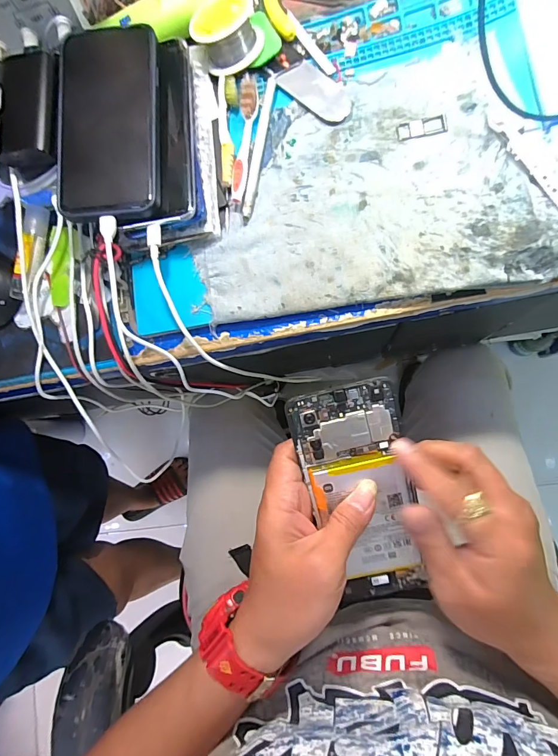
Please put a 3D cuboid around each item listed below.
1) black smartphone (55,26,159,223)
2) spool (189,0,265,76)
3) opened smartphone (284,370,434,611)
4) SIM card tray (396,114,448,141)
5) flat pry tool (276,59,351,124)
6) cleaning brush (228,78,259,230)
[{"bbox_3d":[-0.138,-0.211,0.310,0.082,0.011,0.172,-3,83,6],"label":"black smartphone"},{"bbox_3d":[-0.044,-0.290,0.316,0.053,0.026,0.052,-1,84,9],"label":"spool"},{"bbox_3d":[0.062,0.087,0.273,0.070,0.012,0.172,-15,103,9],"label":"opened smartphone"},{"bbox_3d":[0.116,-0.204,0.310,0.039,0.004,0.015,-6,83,8],"label":"SIM card tray"},{"bbox_3d":[0.033,-0.241,0.321,0.030,0.004,0.066,-45,82,4],"label":"flat pry tool"},{"bbox_3d":[-0.031,-0.194,0.323,0.016,0.009,0.132,4,85,9],"label":"cleaning brush"}]

